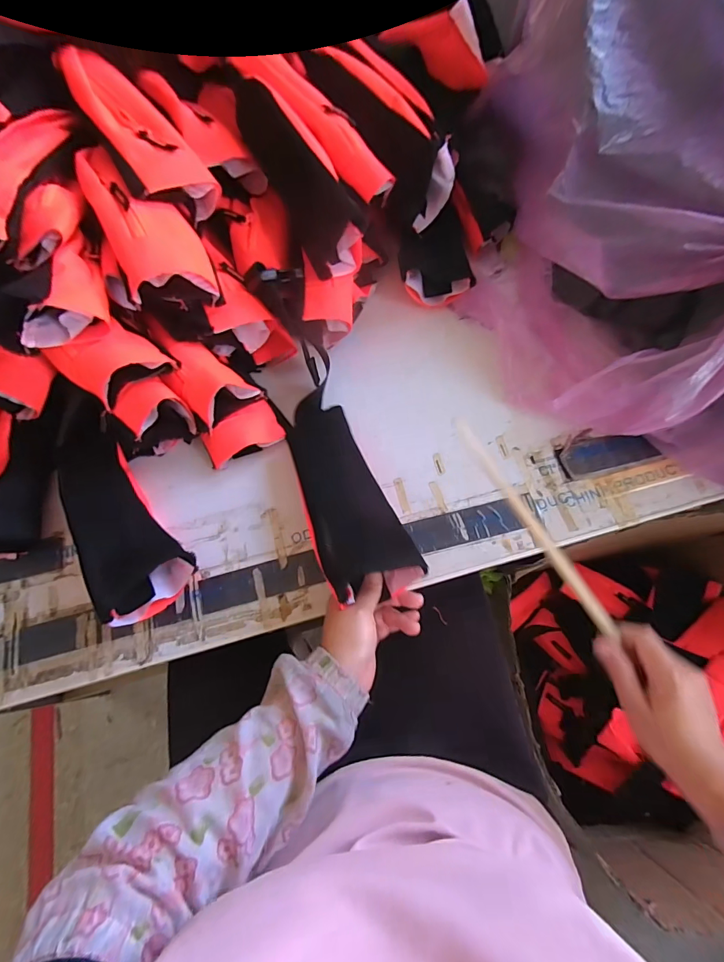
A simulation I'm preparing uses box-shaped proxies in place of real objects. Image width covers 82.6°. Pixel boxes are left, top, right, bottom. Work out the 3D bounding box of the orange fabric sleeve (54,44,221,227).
[{"bbox_3d":[-0.249,-0.375,0.441,0.075,0.061,0.213,-40,88,-12],"label":"orange fabric sleeve"}]

